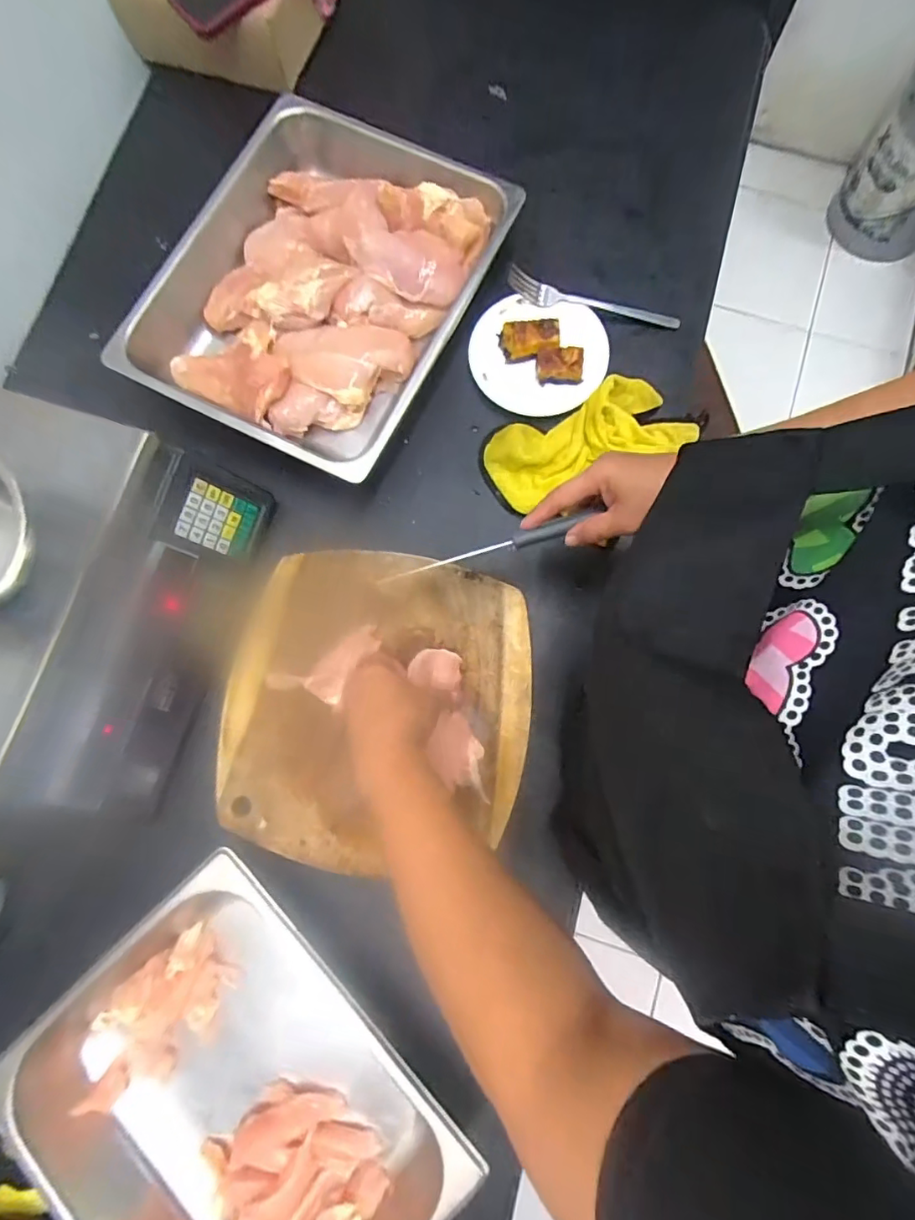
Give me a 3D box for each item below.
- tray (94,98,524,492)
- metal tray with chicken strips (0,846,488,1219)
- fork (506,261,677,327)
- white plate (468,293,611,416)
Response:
[{"bbox_3d":[-0.161,-0.357,0.588,0.345,0.063,0.380,26,81,6],"label":"tray"},{"bbox_3d":[-0.182,0.411,0.445,0.264,0.073,0.326,-43,81,-6],"label":"metal tray with chicken strips"},{"bbox_3d":[0.153,-0.344,0.594,0.195,0.032,0.023,15,80,4],"label":"fork"},{"bbox_3d":[0.088,-0.284,0.581,0.143,0.025,0.130,0,79,1],"label":"white plate"}]

